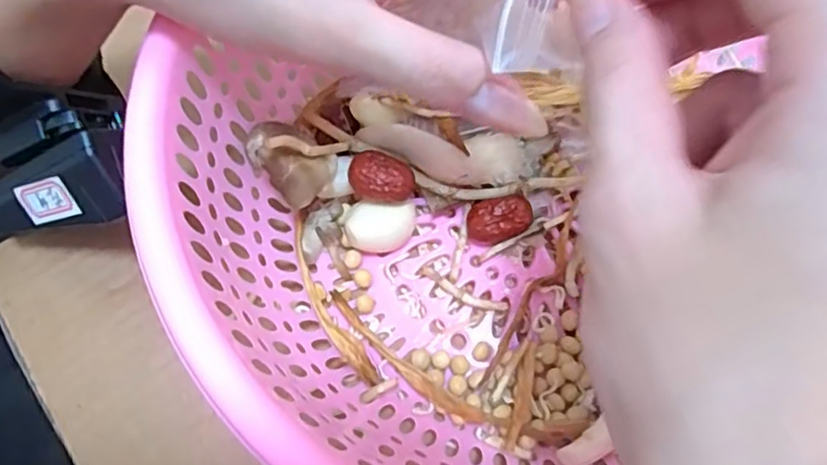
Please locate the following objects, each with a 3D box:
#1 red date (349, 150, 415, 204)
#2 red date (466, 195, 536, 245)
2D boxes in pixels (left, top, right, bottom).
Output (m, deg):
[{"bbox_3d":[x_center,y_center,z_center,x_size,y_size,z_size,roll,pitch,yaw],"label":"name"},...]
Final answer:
[{"bbox_3d":[-0.012,-0.020,0.242,0.023,0.012,0.016,8,66,1],"label":"red date"},{"bbox_3d":[0.032,-0.004,0.253,0.023,0.018,0.016,-14,67,-8],"label":"red date"}]

